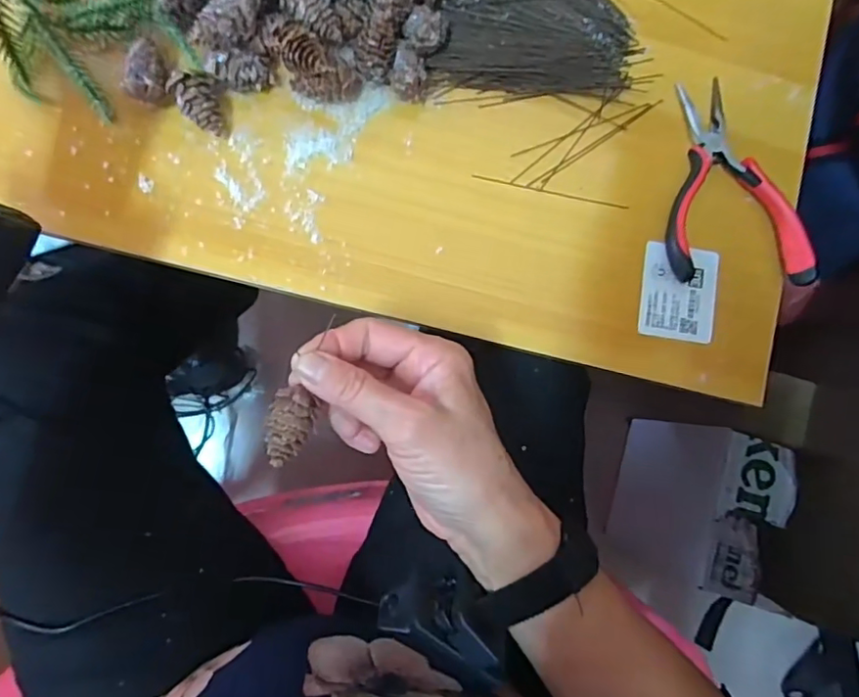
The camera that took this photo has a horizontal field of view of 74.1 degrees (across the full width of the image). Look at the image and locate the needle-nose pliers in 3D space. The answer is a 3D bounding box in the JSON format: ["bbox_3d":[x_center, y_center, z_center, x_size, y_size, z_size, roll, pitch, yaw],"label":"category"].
[{"bbox_3d":[0.194,-0.105,0.358,0.085,0.023,0.127,3,86,-7],"label":"needle-nose pliers"}]

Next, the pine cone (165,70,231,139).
[{"bbox_3d":[-0.126,-0.138,0.318,0.024,0.021,0.034,-40,92,-8],"label":"pine cone"}]

